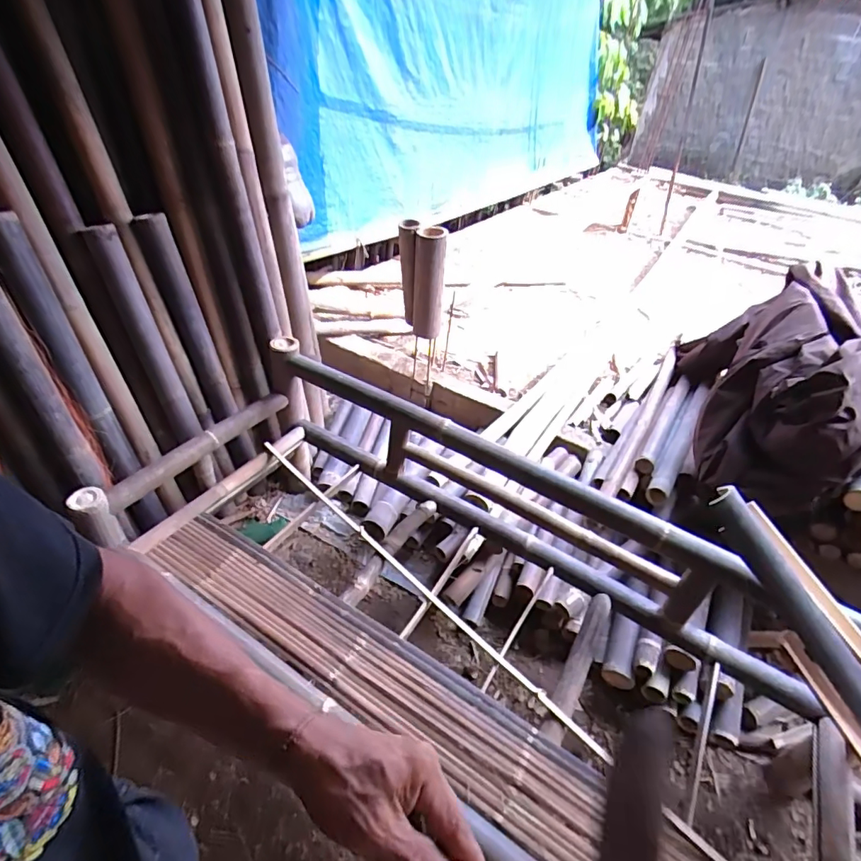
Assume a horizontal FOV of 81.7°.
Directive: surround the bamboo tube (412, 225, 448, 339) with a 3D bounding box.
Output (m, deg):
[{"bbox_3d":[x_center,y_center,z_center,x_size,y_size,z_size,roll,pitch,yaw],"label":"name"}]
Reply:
[{"bbox_3d":[-0.008,-0.508,1.770,0.107,0.383,0.085,6,39,-2],"label":"bamboo tube"}]

